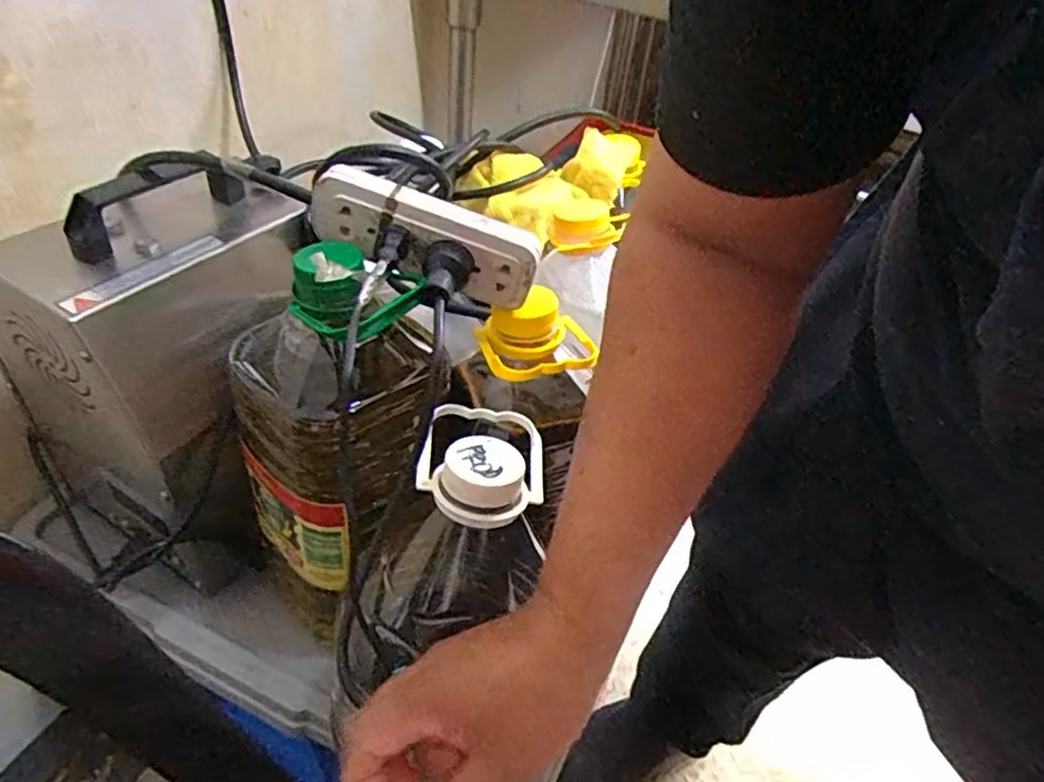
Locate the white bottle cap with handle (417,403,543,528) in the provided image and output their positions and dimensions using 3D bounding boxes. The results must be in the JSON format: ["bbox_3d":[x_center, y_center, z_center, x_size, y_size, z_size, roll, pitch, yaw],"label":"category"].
[{"bbox_3d":[-0.025,0.042,0.426,0.077,0.029,0.090,4,41,-3],"label":"white bottle cap with handle"}]

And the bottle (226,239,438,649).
[{"bbox_3d":[-0.136,0.034,0.494,0.132,0.261,0.131,-18,47,-26],"label":"bottle"}]

